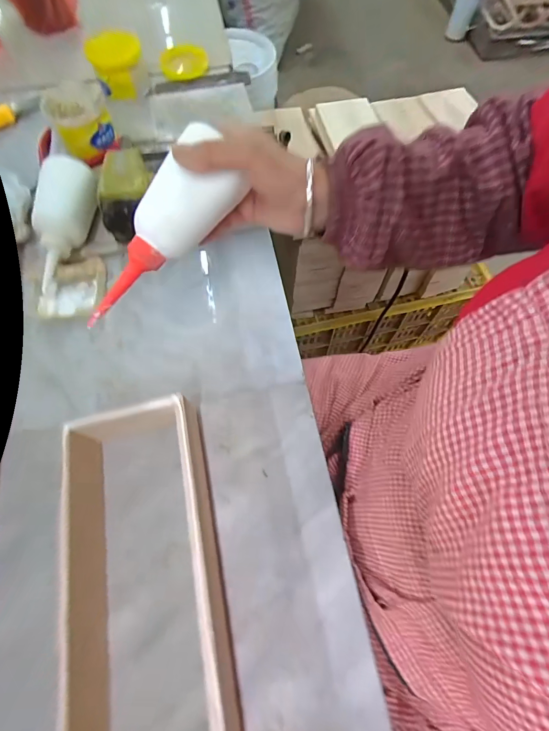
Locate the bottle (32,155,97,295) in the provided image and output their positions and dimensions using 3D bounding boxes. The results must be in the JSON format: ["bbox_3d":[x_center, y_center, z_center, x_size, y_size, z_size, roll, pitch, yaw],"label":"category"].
[{"bbox_3d":[-0.245,-0.163,0.401,0.042,0.049,0.158,6,82,5],"label":"bottle"}]

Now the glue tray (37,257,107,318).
[{"bbox_3d":[-0.229,-0.092,0.397,0.074,0.022,0.072,-4,67,-1],"label":"glue tray"}]

